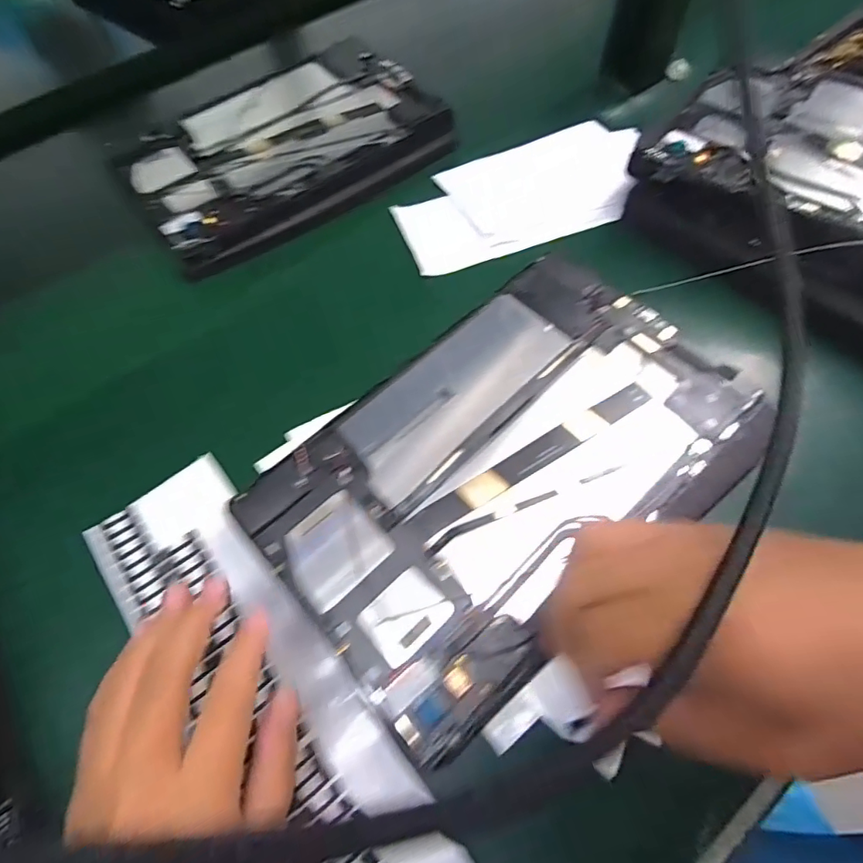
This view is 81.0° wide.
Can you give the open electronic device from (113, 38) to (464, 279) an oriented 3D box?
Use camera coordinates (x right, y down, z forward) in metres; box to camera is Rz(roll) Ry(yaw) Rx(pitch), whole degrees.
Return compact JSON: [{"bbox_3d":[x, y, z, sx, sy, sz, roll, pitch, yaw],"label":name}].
[{"bbox_3d":[-0.112,-0.226,0.400,0.239,0.019,0.153,-33,68,-15],"label":"open electronic device"}]

